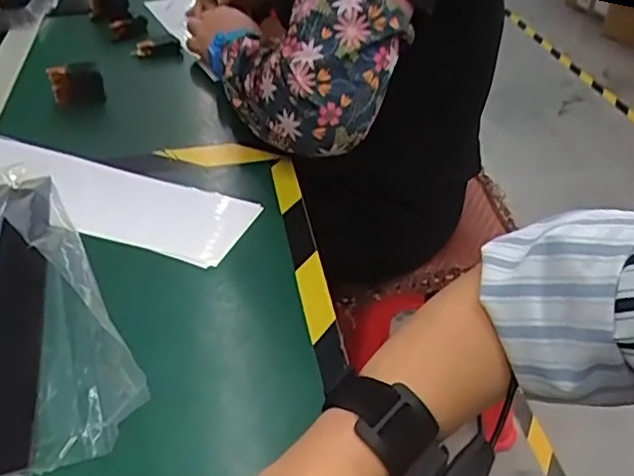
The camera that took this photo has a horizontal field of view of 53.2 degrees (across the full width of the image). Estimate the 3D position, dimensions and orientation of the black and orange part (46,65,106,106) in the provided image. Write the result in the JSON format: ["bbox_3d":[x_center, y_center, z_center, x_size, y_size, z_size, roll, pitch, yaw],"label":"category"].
[{"bbox_3d":[-0.273,-0.172,0.719,0.059,0.046,0.017,0,38,2],"label":"black and orange part"}]

